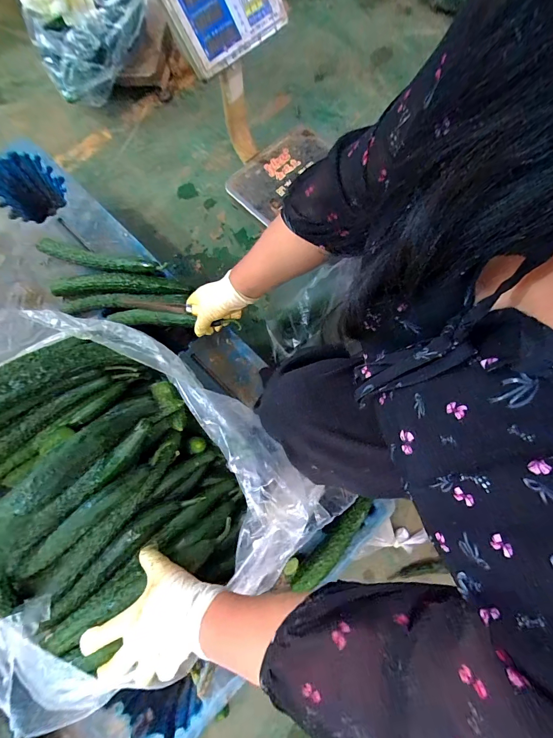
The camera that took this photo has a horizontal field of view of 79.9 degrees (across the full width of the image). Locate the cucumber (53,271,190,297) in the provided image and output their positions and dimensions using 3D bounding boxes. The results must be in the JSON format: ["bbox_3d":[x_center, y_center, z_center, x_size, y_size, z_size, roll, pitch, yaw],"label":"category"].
[{"bbox_3d":[-0.321,-0.170,0.682,0.287,0.042,0.047,0,75,2],"label":"cucumber"}]

